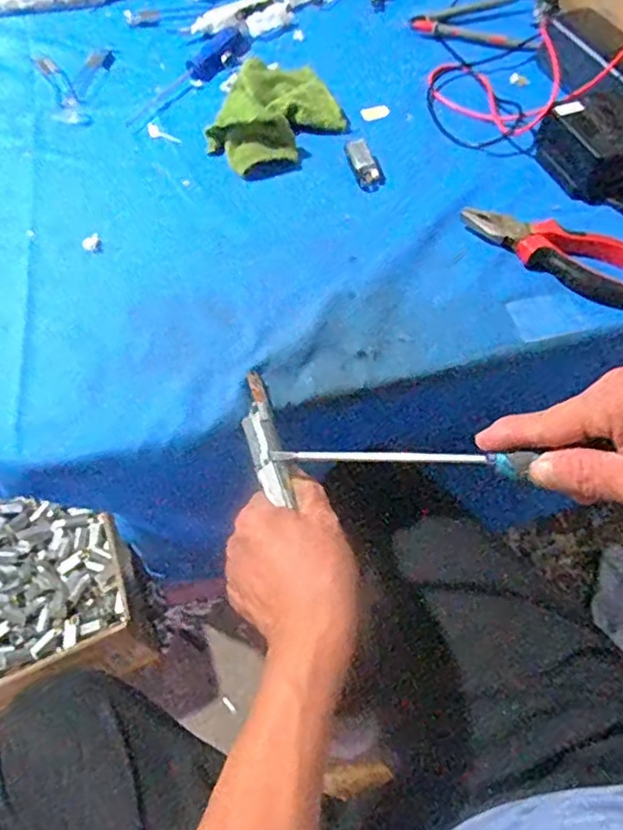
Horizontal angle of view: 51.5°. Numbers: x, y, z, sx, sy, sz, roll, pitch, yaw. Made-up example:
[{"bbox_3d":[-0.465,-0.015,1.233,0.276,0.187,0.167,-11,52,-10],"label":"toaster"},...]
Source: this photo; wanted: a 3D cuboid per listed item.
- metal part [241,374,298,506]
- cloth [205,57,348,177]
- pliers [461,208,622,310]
[{"bbox_3d":[-0.032,0.015,0.429,0.022,0.014,0.089,-13,78,-10],"label":"metal part"},{"bbox_3d":[-0.026,-0.280,0.586,0.104,0.029,0.150,14,61,5],"label":"cloth"},{"bbox_3d":[0.198,-0.129,0.511,0.161,0.017,0.056,26,62,12],"label":"pliers"}]

